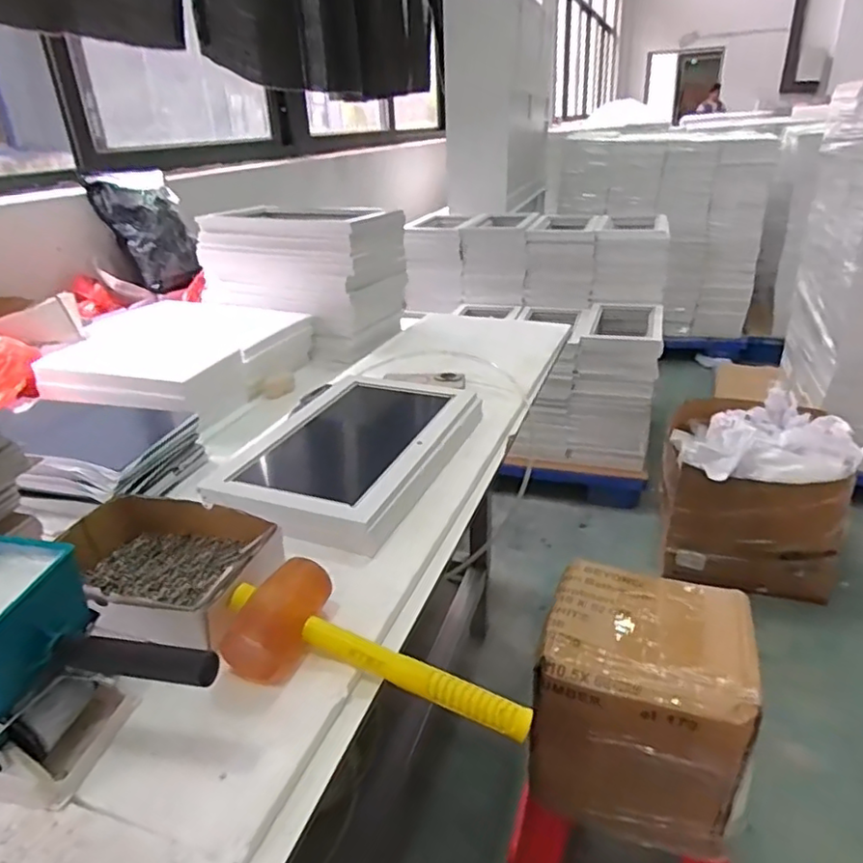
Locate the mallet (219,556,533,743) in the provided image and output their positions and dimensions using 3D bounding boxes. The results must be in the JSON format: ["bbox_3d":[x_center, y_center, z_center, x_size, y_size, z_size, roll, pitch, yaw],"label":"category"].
[{"bbox_3d":[-0.054,0.221,0.609,0.302,0.057,0.122,23,32,8],"label":"mallet"}]

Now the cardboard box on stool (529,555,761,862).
[{"bbox_3d":[0.322,0.412,0.973,0.278,0.291,0.266,8,29,22],"label":"cardboard box on stool"}]

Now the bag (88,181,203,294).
[{"bbox_3d":[-0.701,-0.491,1.586,0.222,0.245,0.155,-14,28,-20],"label":"bag"}]

